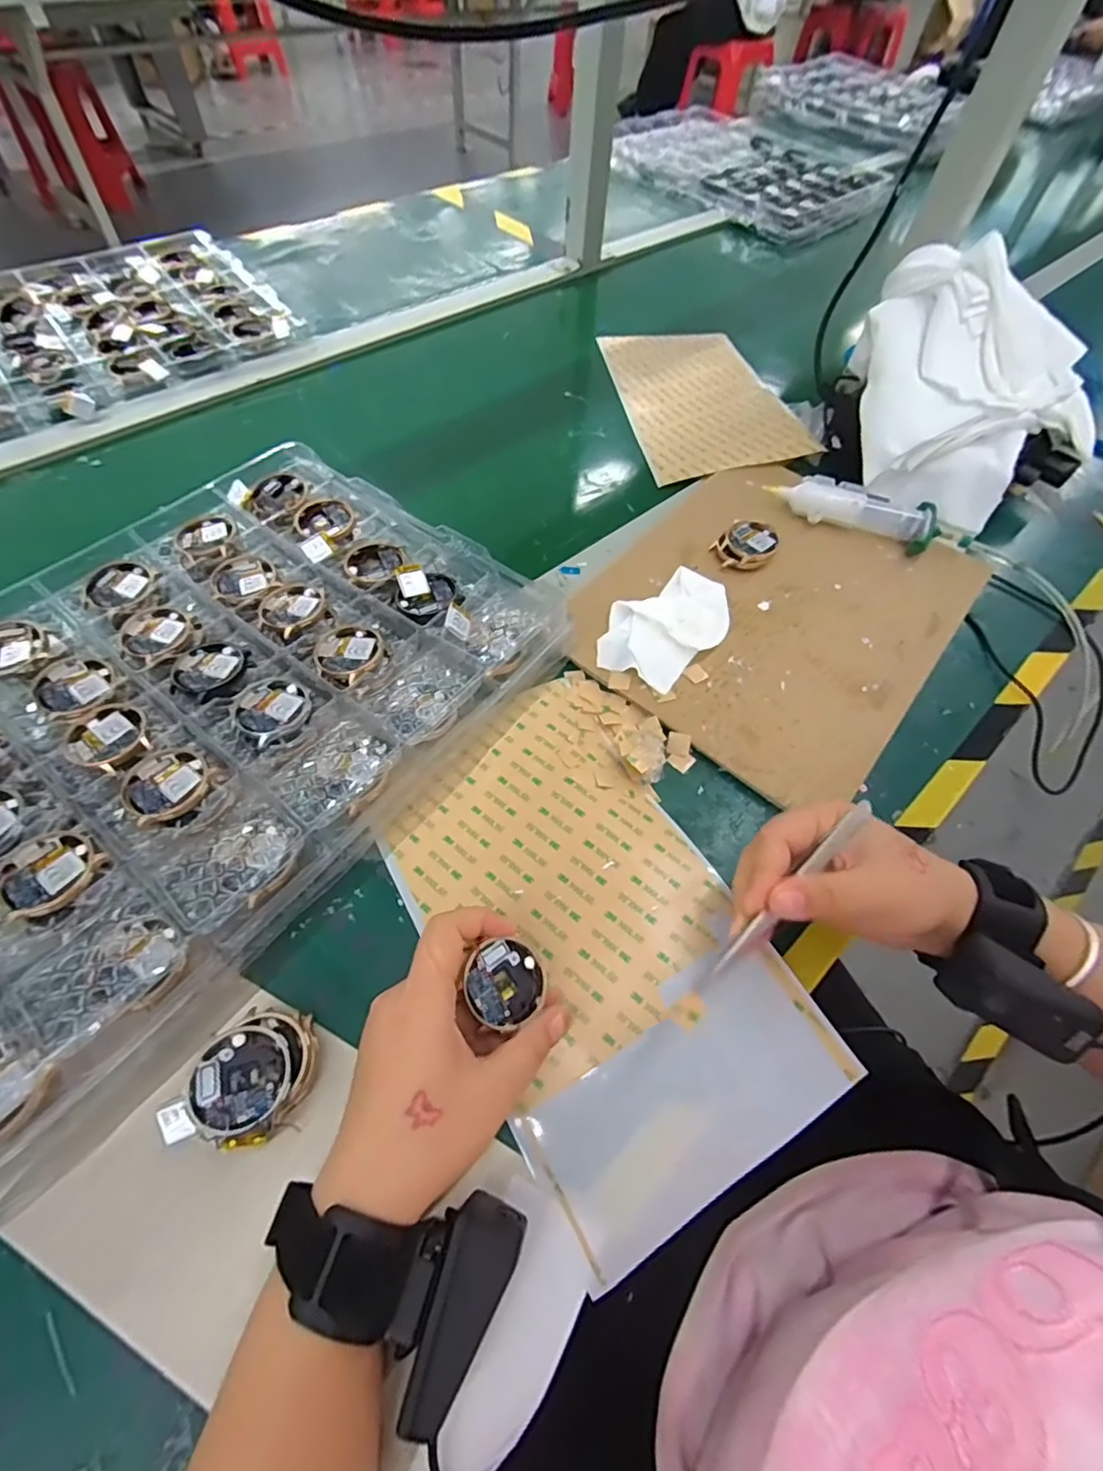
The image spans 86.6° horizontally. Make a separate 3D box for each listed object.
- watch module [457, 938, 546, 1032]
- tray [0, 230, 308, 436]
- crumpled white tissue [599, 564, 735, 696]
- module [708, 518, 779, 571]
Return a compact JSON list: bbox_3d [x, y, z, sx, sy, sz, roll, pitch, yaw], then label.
[{"bbox_3d":[-0.023,0.127,0.299,0.041,0.011,0.039,11,58,-29],"label":"watch module"},{"bbox_3d":[-0.533,-0.438,0.632,0.427,0.024,0.316,-34,67,-22],"label":"tray"},{"bbox_3d":[0.089,-0.086,0.447,0.072,0.016,0.122,41,64,19],"label":"crumpled white tissue"},{"bbox_3d":[0.164,-0.161,0.494,0.053,0.015,0.045,-36,68,-23],"label":"module"}]

